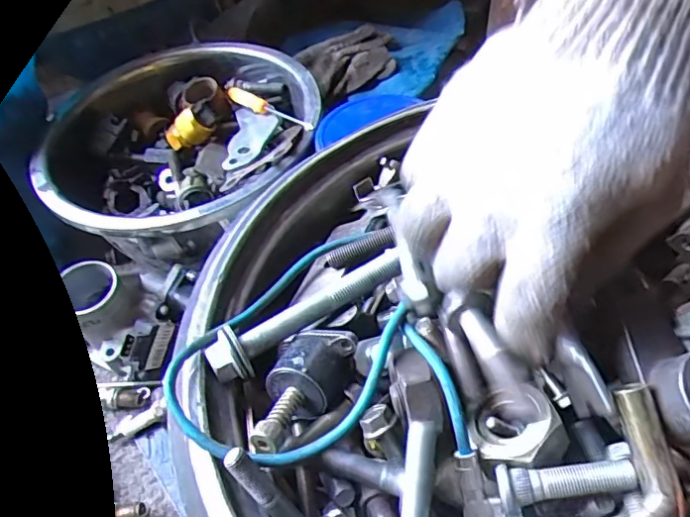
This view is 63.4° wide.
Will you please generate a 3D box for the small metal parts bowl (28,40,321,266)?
[{"bbox_3d":[-0.142,-0.108,0.527,0.231,0.080,0.260,-5,50,-1],"label":"small metal parts bowl"}]

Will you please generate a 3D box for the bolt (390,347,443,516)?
[{"bbox_3d":[0.030,0.092,0.236,0.020,0.024,0.108,1,69,4],"label":"bolt"}]

